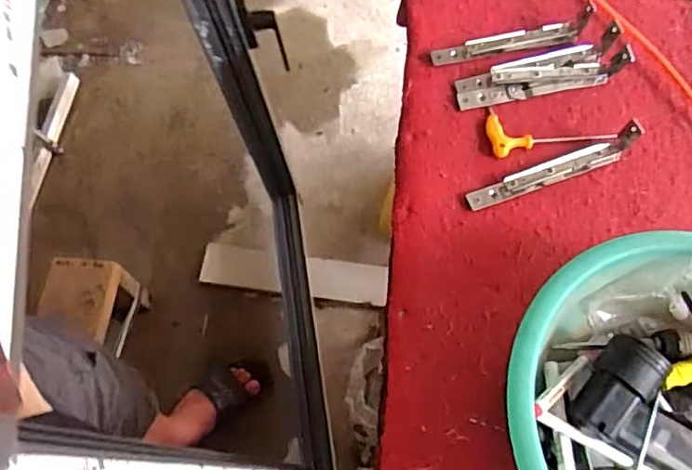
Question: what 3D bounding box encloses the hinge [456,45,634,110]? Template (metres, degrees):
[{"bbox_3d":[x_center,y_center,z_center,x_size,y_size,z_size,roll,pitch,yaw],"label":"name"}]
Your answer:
[{"bbox_3d":[0.230,-0.186,0.691,0.196,0.042,0.025,-12,68,-8],"label":"hinge"}]

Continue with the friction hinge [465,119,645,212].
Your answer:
[{"bbox_3d":[0.226,-0.076,0.642,0.195,0.048,0.027,-18,69,-10],"label":"friction hinge"}]

